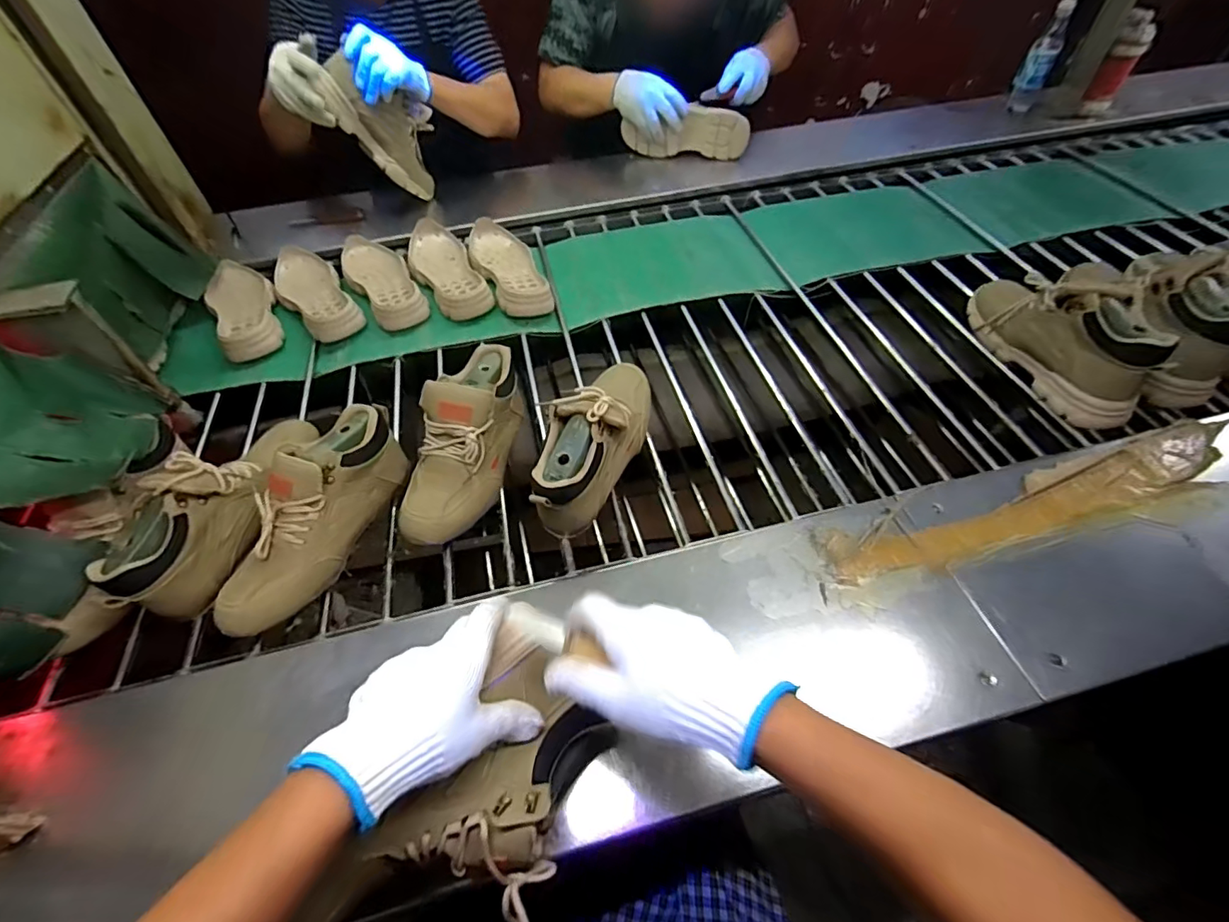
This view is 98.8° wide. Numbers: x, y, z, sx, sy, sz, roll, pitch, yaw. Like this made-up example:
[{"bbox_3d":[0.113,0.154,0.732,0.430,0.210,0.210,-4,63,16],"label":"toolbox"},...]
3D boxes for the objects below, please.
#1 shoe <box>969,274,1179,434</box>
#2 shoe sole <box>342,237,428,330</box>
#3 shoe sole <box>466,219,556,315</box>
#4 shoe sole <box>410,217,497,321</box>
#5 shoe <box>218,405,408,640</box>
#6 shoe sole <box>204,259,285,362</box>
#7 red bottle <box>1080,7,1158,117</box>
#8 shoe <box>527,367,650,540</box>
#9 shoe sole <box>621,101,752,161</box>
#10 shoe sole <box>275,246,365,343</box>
[{"bbox_3d":[0.618,-0.187,0.731,0.089,0.132,0.268,-6,54,-1],"label":"shoe"},{"bbox_3d":[-0.426,-0.329,0.968,0.107,0.050,0.275,-29,58,-17],"label":"shoe sole"},{"bbox_3d":[-0.198,-0.355,0.972,0.113,0.055,0.269,-18,55,-10],"label":"shoe sole"},{"bbox_3d":[-0.315,-0.356,0.985,0.110,0.061,0.277,-22,51,-13],"label":"shoe sole"},{"bbox_3d":[-0.350,0.060,0.603,0.086,0.119,0.277,17,67,19],"label":"shoe"},{"bbox_3d":[-0.650,-0.271,0.924,0.105,0.049,0.262,-29,58,-17],"label":"shoe sole"},{"bbox_3d":[1.139,-0.895,1.191,0.067,0.183,0.064,33,62,24],"label":"red bottle"},{"bbox_3d":[-0.022,-0.038,0.651,0.086,0.113,0.259,16,56,14],"label":"shoe"},{"bbox_3d":[0.159,-0.738,1.187,0.279,0.098,0.033,10,55,10],"label":"shoe sole"},{"bbox_3d":[-0.542,-0.297,0.952,0.107,0.065,0.261,-30,53,-19],"label":"shoe sole"}]

